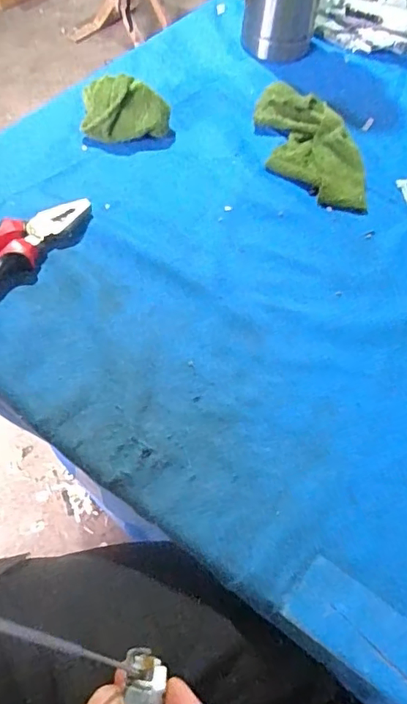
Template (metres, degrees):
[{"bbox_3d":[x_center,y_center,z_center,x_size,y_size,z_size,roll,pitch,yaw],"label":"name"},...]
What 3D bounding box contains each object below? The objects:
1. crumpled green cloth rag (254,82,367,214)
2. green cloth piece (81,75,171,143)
[{"bbox_3d":[0.099,-0.203,0.507,0.078,0.027,0.173,-17,61,-14],"label":"crumpled green cloth rag"},{"bbox_3d":[-0.075,-0.233,0.500,0.083,0.048,0.056,-1,59,-5],"label":"green cloth piece"}]

